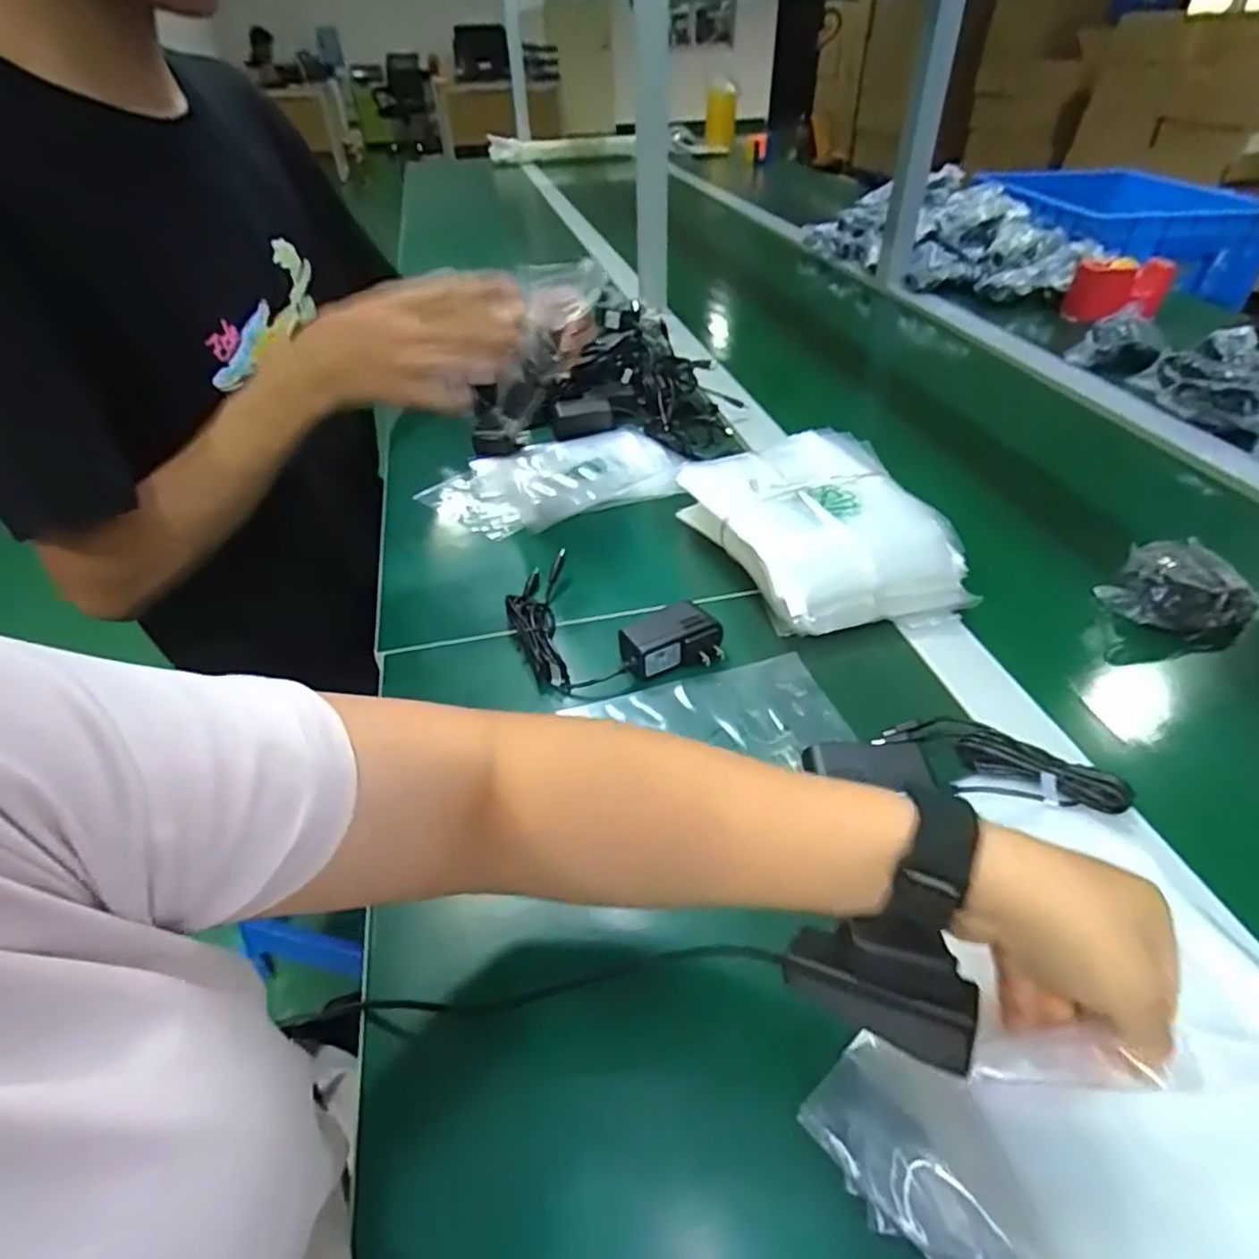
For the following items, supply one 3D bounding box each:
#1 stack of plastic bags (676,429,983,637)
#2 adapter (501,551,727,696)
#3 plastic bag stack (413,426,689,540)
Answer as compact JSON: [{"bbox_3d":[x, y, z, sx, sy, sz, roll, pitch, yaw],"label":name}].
[{"bbox_3d":[0.158,-0.096,0.613,0.167,0.067,0.238,-16,43,-14],"label":"stack of plastic bags"},{"bbox_3d":[-0.019,-0.018,0.562,0.153,0.032,0.150,-9,42,-7],"label":"adapter"},{"bbox_3d":[-0.076,-0.158,0.734,0.257,0.010,0.157,-20,45,-19],"label":"plastic bag stack"}]

